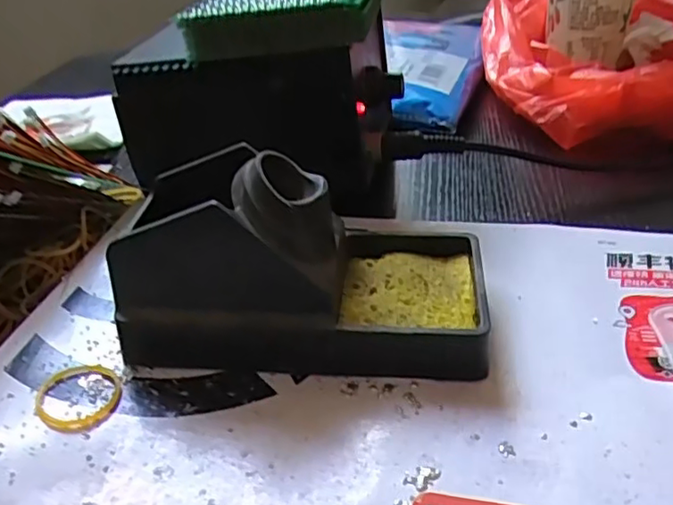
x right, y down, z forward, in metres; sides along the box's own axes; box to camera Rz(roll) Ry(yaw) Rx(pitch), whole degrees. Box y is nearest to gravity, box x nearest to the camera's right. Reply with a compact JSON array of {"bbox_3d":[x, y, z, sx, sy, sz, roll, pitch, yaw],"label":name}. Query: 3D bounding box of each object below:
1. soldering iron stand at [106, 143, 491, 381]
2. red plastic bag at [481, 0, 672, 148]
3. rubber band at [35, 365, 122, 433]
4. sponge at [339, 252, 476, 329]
[{"bbox_3d":[-0.013,-0.001,0.259,0.146,0.075,0.067,1,35,5],"label":"soldering iron stand"},{"bbox_3d":[0.206,-0.175,0.496,0.169,0.070,0.248,2,35,6],"label":"red plastic bag"},{"bbox_3d":[-0.102,0.058,0.244,0.031,0.005,0.034,-2,35,1],"label":"rubber band"},{"bbox_3d":[0.031,0.021,0.272,0.054,0.021,0.050,1,35,6],"label":"sponge"}]

